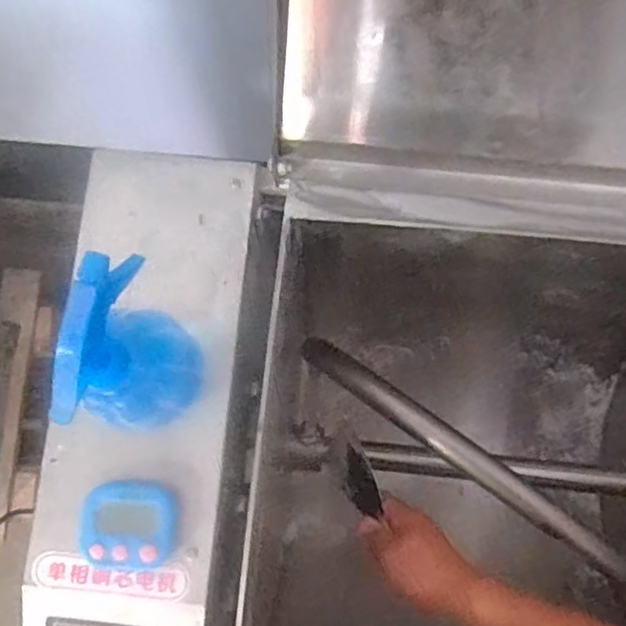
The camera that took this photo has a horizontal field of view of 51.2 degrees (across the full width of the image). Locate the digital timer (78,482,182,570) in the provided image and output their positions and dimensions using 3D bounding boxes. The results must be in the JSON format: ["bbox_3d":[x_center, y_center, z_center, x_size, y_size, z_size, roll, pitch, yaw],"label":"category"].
[{"bbox_3d":[-0.138,0.157,0.491,0.070,0.028,0.059,1,80,1],"label":"digital timer"}]

